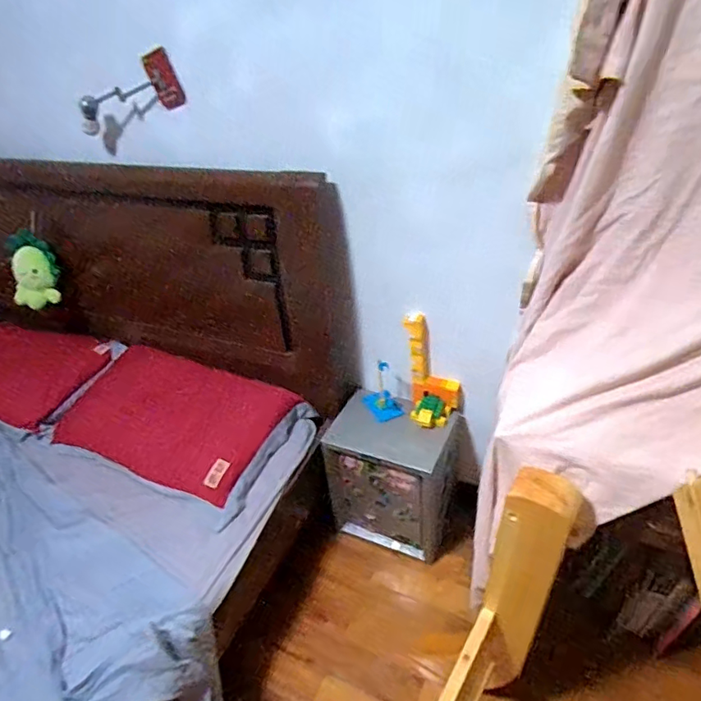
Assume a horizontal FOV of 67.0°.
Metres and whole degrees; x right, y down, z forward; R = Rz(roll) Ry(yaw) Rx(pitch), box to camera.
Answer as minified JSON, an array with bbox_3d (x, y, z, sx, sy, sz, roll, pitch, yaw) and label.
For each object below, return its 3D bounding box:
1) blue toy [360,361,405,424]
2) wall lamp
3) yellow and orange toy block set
[{"bbox_3d":[0.089,0.107,1.490,0.094,0.154,0.127,-17,35,-15],"label":"blue toy"},{"bbox_3d":[-0.610,-0.702,1.458,0.392,0.133,0.130,-1,32,31],"label":"wall lamp"},{"bbox_3d":[0.222,0.055,1.416,0.146,0.266,0.149,-1,34,9],"label":"yellow and orange toy block set"}]

